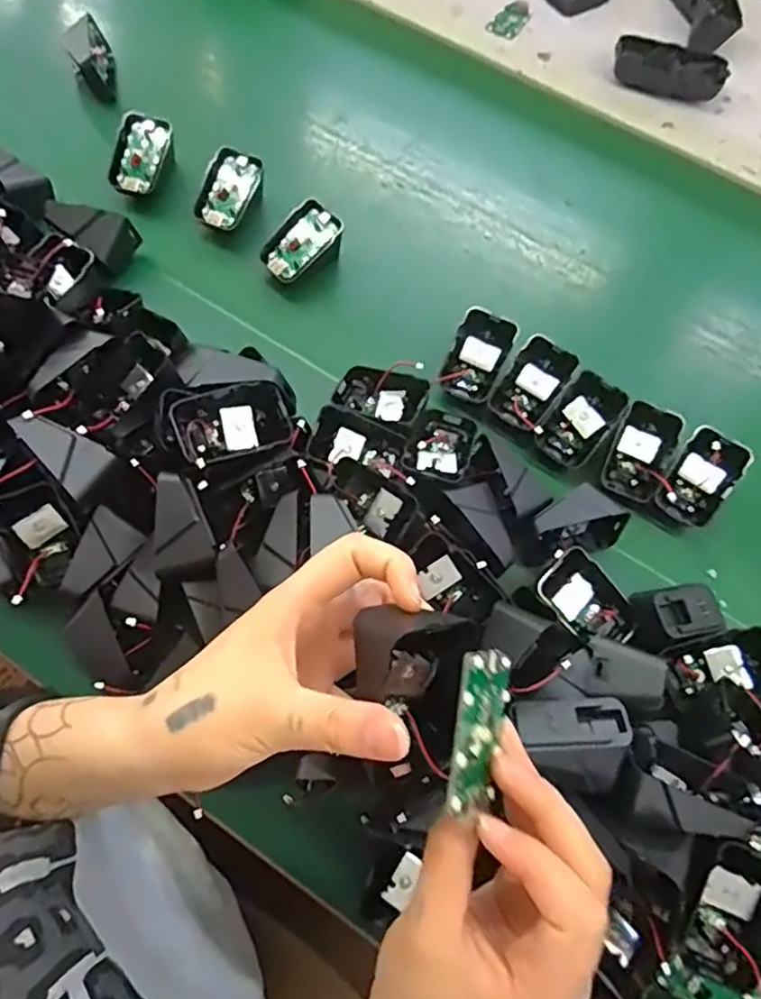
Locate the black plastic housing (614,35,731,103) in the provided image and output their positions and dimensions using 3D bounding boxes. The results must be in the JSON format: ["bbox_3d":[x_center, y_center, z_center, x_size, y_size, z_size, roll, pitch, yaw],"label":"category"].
[{"bbox_3d":[0.289,-0.431,0.629,0.107,0.027,0.045,18,69,4],"label":"black plastic housing"}]

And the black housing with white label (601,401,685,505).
[{"bbox_3d":[0.193,-0.035,0.462,0.045,0.028,0.069,22,102,3],"label":"black housing with white label"}]

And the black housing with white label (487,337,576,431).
[{"bbox_3d":[0.117,-0.088,0.482,0.042,0.019,0.069,33,94,11],"label":"black housing with white label"}]

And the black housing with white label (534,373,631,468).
[{"bbox_3d":[0.152,-0.059,0.472,0.043,0.029,0.059,39,71,11],"label":"black housing with white label"}]

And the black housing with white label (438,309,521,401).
[{"bbox_3d":[0.076,-0.112,0.489,0.043,0.023,0.070,28,91,3],"label":"black housing with white label"}]

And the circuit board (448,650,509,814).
[{"bbox_3d":[0.039,0.089,0.240,0.005,0.031,0.059,4,77,42],"label":"circuit board"}]

